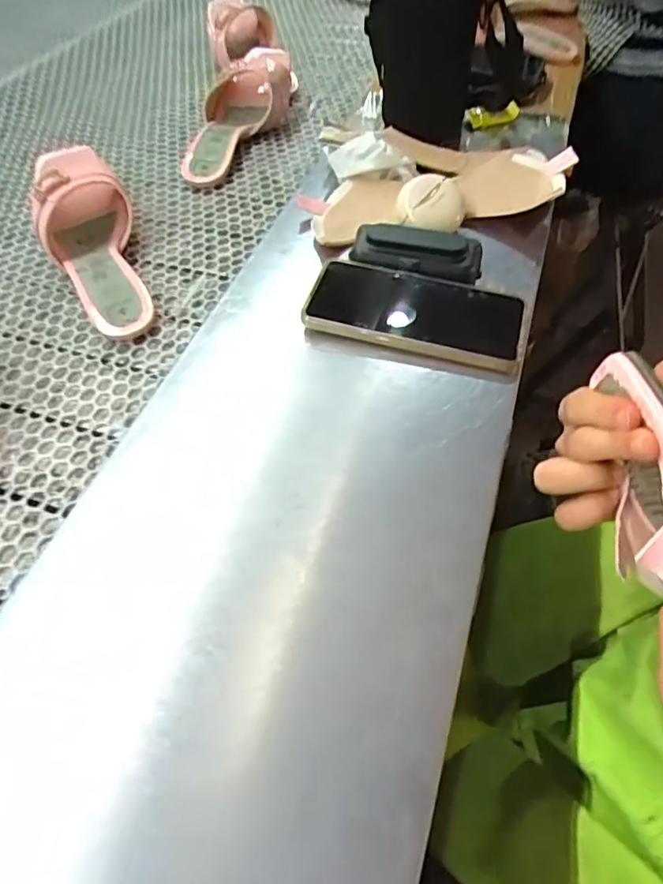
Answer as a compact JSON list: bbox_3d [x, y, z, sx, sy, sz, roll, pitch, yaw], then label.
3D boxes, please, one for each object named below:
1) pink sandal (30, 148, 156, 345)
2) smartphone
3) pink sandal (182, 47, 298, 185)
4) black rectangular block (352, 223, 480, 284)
[{"bbox_3d":[-0.216,-0.179,0.481,0.082,0.058,0.209,-20,68,-11],"label":"pink sandal"},{"bbox_3d":[0.065,-0.101,0.413,0.162,0.018,0.077,13,54,10],"label":"smartphone"},{"bbox_3d":[-0.118,-0.379,0.609,0.074,0.090,0.213,23,59,18],"label":"pink sandal"},{"bbox_3d":[0.070,-0.157,0.446,0.107,0.026,0.044,13,54,10],"label":"black rectangular block"}]

